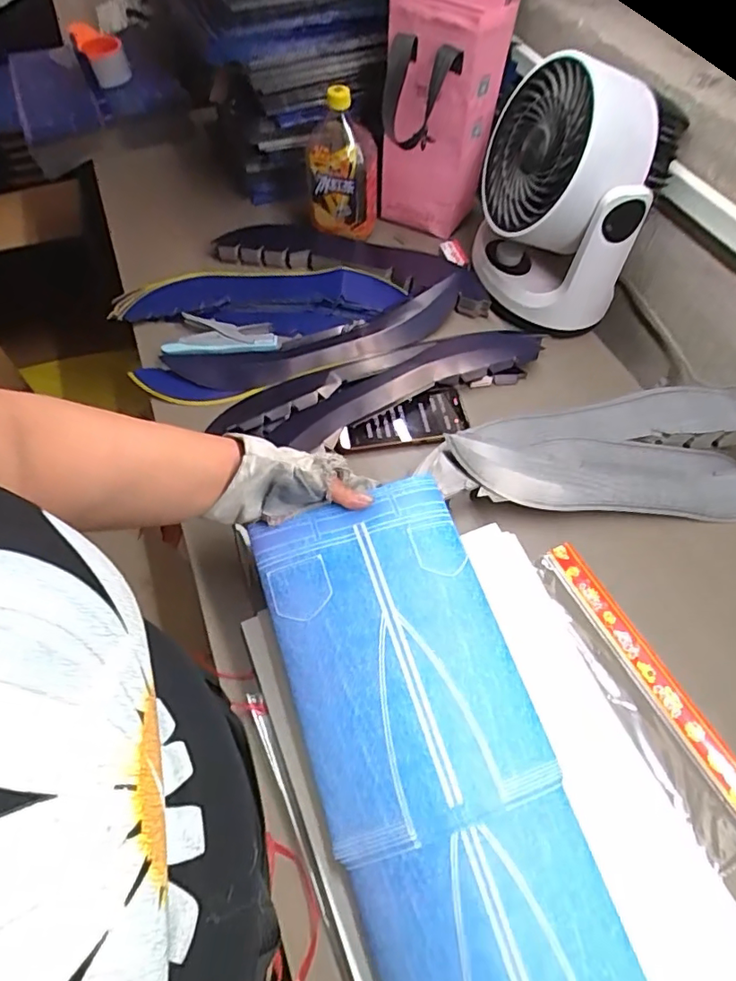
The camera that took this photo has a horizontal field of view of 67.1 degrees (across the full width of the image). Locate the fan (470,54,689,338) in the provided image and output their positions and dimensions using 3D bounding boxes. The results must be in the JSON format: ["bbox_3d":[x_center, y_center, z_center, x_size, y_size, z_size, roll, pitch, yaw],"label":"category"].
[{"bbox_3d":[0.247,-0.376,0.696,0.211,0.249,0.206,12,59,8],"label":"fan"}]

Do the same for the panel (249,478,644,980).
[{"bbox_3d":[0.045,0.195,0.447,0.184,0.034,0.421,-16,65,-10],"label":"panel"}]

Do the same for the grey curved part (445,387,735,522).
[{"bbox_3d":[0.291,-0.051,0.641,0.391,0.045,0.171,-1,58,-1],"label":"grey curved part"}]

